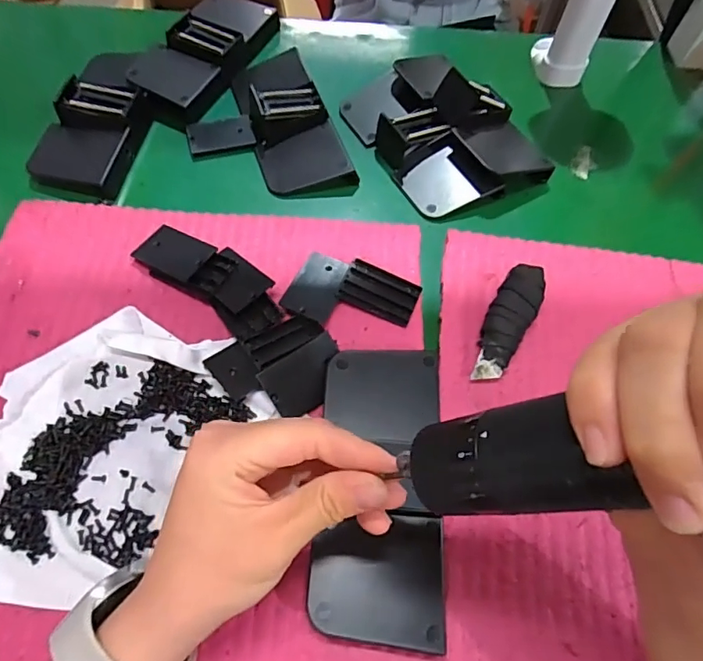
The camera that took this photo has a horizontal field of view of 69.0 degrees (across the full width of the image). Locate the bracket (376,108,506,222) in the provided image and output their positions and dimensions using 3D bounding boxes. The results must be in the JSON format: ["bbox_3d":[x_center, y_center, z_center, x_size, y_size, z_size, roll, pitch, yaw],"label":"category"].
[{"bbox_3d":[0.070,-0.142,0.426,0.063,0.030,0.098,-25,66,-15],"label":"bracket"}]

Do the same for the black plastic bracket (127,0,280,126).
[{"bbox_3d":[-0.136,-0.265,0.488,0.078,0.037,0.172,26,63,10],"label":"black plastic bracket"}]

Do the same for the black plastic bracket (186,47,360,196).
[{"bbox_3d":[-0.079,-0.180,0.441,0.116,0.030,0.162,-19,64,-13],"label":"black plastic bracket"}]

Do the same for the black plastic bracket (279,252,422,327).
[{"bbox_3d":[0.001,-0.024,0.363,0.085,0.009,0.058,22,63,8],"label":"black plastic bracket"}]

